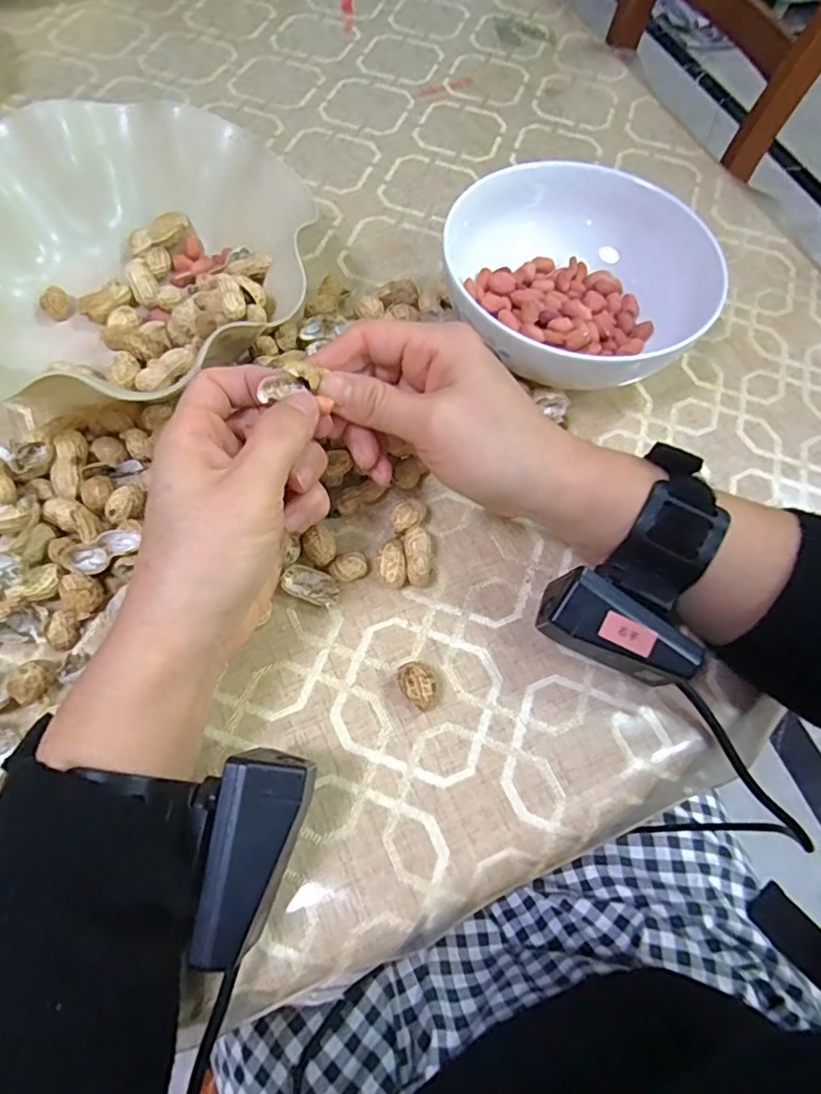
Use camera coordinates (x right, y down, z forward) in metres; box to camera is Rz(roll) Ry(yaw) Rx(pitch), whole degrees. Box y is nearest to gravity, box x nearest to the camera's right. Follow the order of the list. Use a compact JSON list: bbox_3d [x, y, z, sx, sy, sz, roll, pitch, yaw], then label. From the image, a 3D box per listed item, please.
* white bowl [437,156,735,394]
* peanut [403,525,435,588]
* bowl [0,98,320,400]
[{"bbox_3d":[0.098,-0.158,0.353,0.153,0.065,0.153,1,65,-3],"label":"white bowl"},{"bbox_3d":[0.004,0.006,0.296,0.013,0.016,0.030,-6,65,-6],"label":"peanut"},{"bbox_3d":[-0.170,-0.156,0.331,0.193,0.069,0.211,1,65,-3],"label":"bowl"}]

